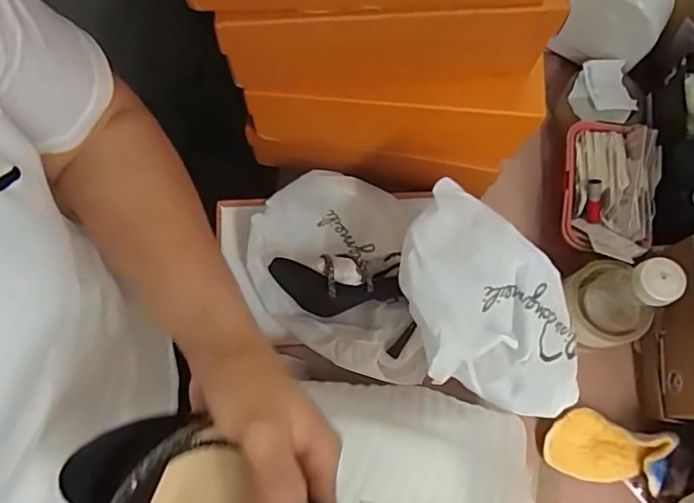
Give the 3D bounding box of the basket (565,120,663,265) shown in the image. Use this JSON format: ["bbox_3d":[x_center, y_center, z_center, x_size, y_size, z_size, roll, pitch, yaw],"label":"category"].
[{"bbox_3d":[0.306,-0.072,0.638,0.100,0.047,0.179,8,73,1],"label":"basket"}]

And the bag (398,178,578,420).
[{"bbox_3d":[0.141,0.062,0.512,0.211,0.114,0.148,29,74,8],"label":"bag"}]

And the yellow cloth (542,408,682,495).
[{"bbox_3d":[0.276,0.211,0.577,0.123,0.035,0.071,17,73,4],"label":"yellow cloth"}]

